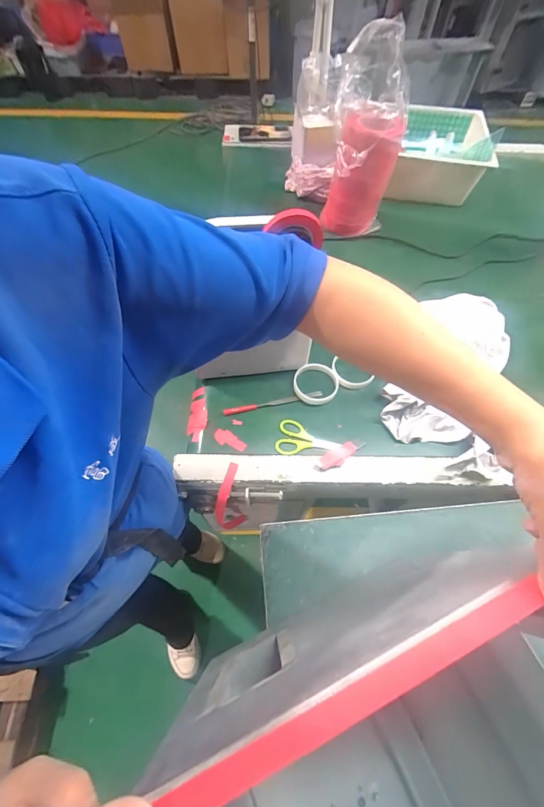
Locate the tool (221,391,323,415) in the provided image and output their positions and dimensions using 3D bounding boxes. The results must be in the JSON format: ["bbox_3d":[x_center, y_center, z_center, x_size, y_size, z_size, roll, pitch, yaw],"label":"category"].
[{"bbox_3d":[0.003,0.000,0.608,0.181,0.004,0.014,-10,64,-8],"label":"tool"}]

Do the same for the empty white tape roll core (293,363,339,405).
[{"bbox_3d":[0.083,-0.038,0.633,0.082,0.012,0.086,1,63,-3],"label":"empty white tape roll core"}]

